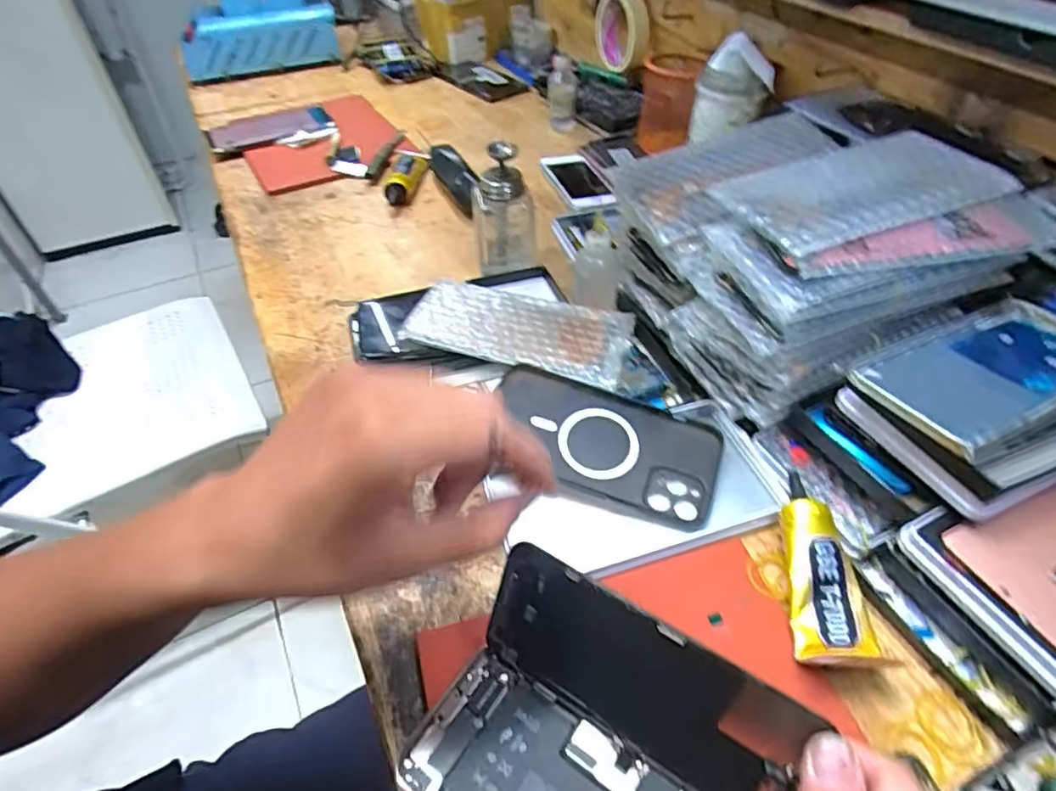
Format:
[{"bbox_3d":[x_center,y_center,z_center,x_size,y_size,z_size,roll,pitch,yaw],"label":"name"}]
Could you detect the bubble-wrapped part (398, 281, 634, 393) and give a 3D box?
[{"bbox_3d":[-0.009,-0.050,0.489,0.176,0.022,0.089,11,49,12],"label":"bubble-wrapped part"}]

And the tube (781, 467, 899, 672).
[{"bbox_3d":[0.168,0.094,0.340,0.042,0.025,0.117,2,48,4],"label":"tube"}]

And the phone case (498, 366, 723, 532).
[{"bbox_3d":[0.053,0.030,0.414,0.158,0.019,0.085,14,50,15],"label":"phone case"}]

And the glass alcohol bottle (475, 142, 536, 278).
[{"bbox_3d":[-0.022,-0.163,0.546,0.054,0.121,0.043,-5,48,-3],"label":"glass alcohol bottle"}]

